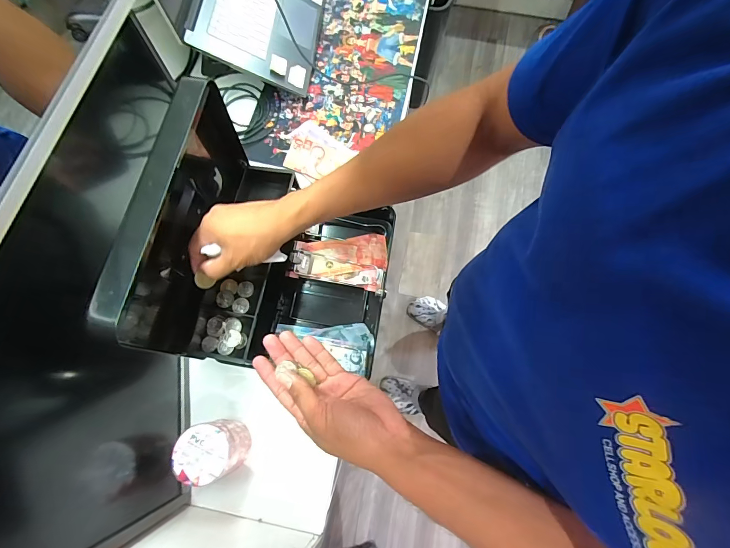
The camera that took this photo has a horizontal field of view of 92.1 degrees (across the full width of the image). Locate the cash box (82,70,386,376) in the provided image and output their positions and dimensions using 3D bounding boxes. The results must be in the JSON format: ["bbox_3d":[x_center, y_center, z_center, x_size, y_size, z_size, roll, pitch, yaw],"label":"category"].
[{"bbox_3d":[-0.136,-0.027,0.479,0.328,0.294,0.289,12,73,4],"label":"cash box"}]

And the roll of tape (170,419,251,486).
[{"bbox_3d":[-0.208,0.240,0.489,0.076,0.086,0.071,0,73,0],"label":"roll of tape"}]

